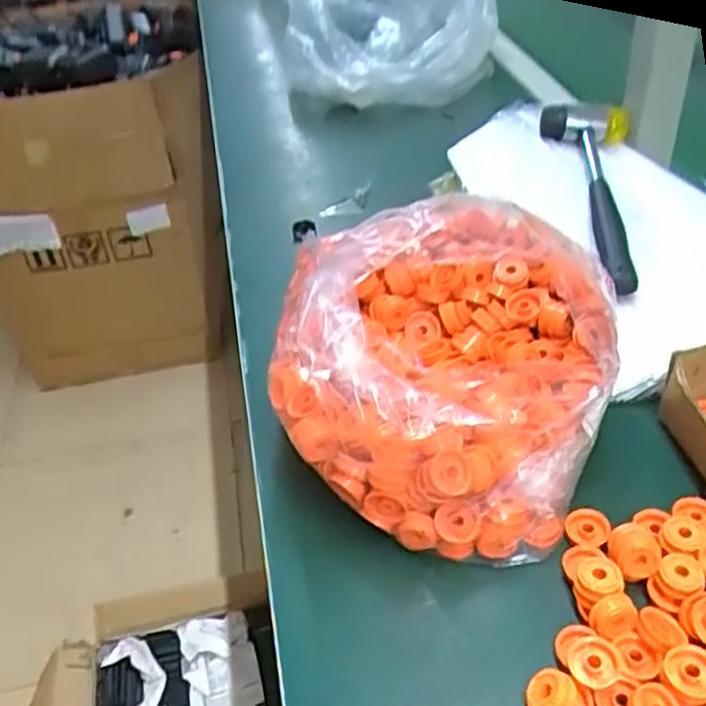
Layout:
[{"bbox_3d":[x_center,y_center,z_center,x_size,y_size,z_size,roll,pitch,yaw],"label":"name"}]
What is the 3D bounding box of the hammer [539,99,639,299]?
[{"bbox_3d":[0.200,-0.150,0.641,0.079,0.046,0.256,5,42,13],"label":"hammer"}]

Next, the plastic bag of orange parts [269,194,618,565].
[{"bbox_3d":[0.070,-0.011,0.487,0.196,0.156,0.240,20,48,27],"label":"plastic bag of orange parts"}]

